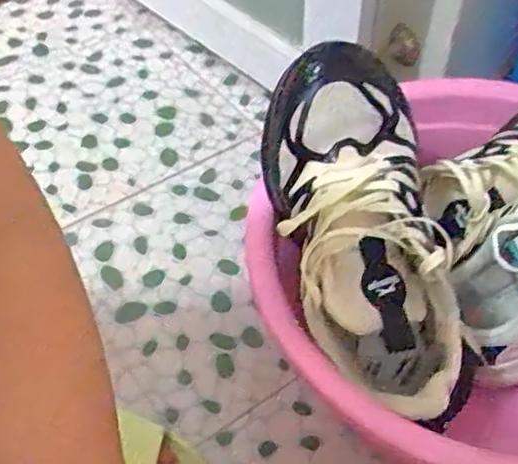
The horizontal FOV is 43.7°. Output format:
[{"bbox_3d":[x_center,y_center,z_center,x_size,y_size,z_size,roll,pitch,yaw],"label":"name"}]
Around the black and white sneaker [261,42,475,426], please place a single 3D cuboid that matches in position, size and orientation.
[{"bbox_3d":[0.073,-0.001,0.469,0.108,0.097,0.268,-13,80,-10],"label":"black and white sneaker"}]

